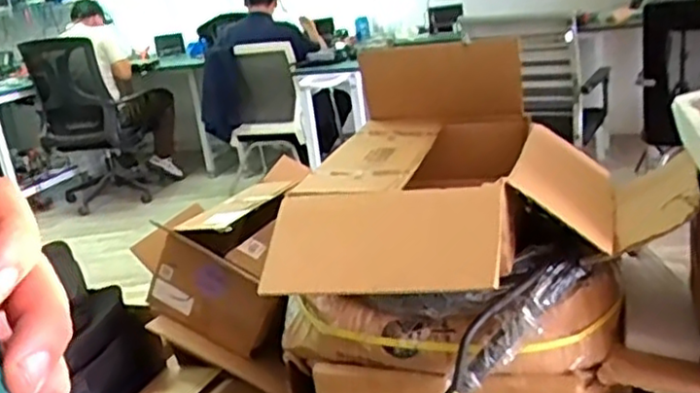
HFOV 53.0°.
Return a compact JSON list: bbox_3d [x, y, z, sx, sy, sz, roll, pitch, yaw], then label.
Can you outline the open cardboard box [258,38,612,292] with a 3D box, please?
[{"bbox_3d":[0.208,-0.107,1.475,0.583,0.276,0.857,-3,18,13],"label":"open cardboard box"}]

